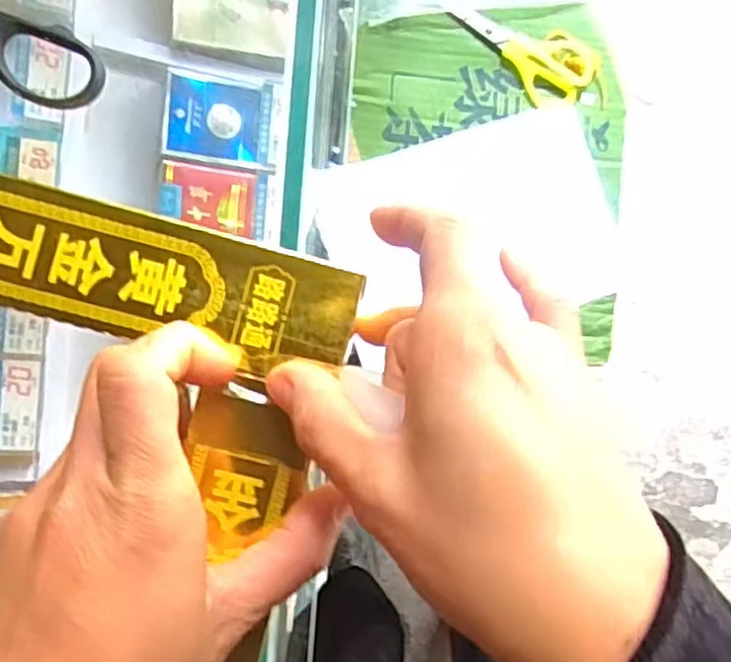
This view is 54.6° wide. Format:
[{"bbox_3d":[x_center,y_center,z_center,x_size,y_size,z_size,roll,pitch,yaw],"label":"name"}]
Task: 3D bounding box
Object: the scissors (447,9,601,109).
[{"bbox_3d":[0.115,-0.207,0.514,0.107,0.009,0.054,36,87,-2],"label":"scissors"}]

